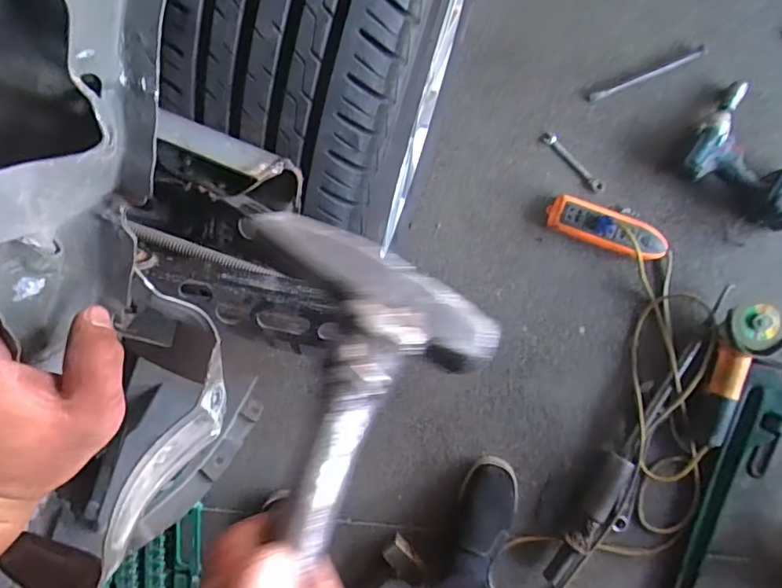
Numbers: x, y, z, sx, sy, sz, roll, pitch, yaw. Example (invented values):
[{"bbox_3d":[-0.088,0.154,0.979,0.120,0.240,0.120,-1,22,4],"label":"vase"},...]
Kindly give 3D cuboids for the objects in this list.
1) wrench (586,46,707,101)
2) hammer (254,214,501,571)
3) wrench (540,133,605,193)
[{"bbox_3d":[0.512,-0.435,1.025,0.263,0.010,0.022,-24,89,2],"label":"wrench"},{"bbox_3d":[-0.035,0.100,0.184,0.108,0.030,0.261,19,68,-3],"label":"hammer"},{"bbox_3d":[0.363,-0.262,1.030,0.160,0.007,0.025,42,91,2],"label":"wrench"}]

